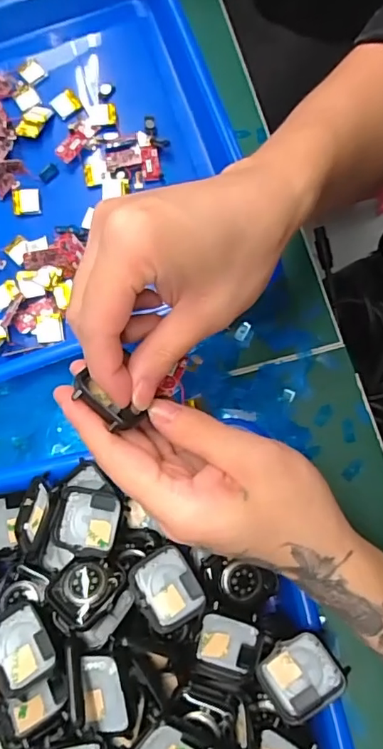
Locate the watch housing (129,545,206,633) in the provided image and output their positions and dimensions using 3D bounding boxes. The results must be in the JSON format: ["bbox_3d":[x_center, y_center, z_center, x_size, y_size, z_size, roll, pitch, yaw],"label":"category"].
[{"bbox_3d":[-0.015,0.127,0.302,0.035,0.010,0.041,-32,75,-3],"label":"watch housing"}]

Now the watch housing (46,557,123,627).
[{"bbox_3d":[-0.063,0.125,0.301,0.037,0.006,0.039,25,57,24],"label":"watch housing"}]

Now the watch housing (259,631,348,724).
[{"bbox_3d":[0.062,0.170,0.288,0.044,0.009,0.036,-30,75,-3],"label":"watch housing"}]

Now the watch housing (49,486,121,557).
[{"bbox_3d":[-0.066,0.091,0.316,0.039,0.009,0.038,10,77,7],"label":"watch housing"}]

